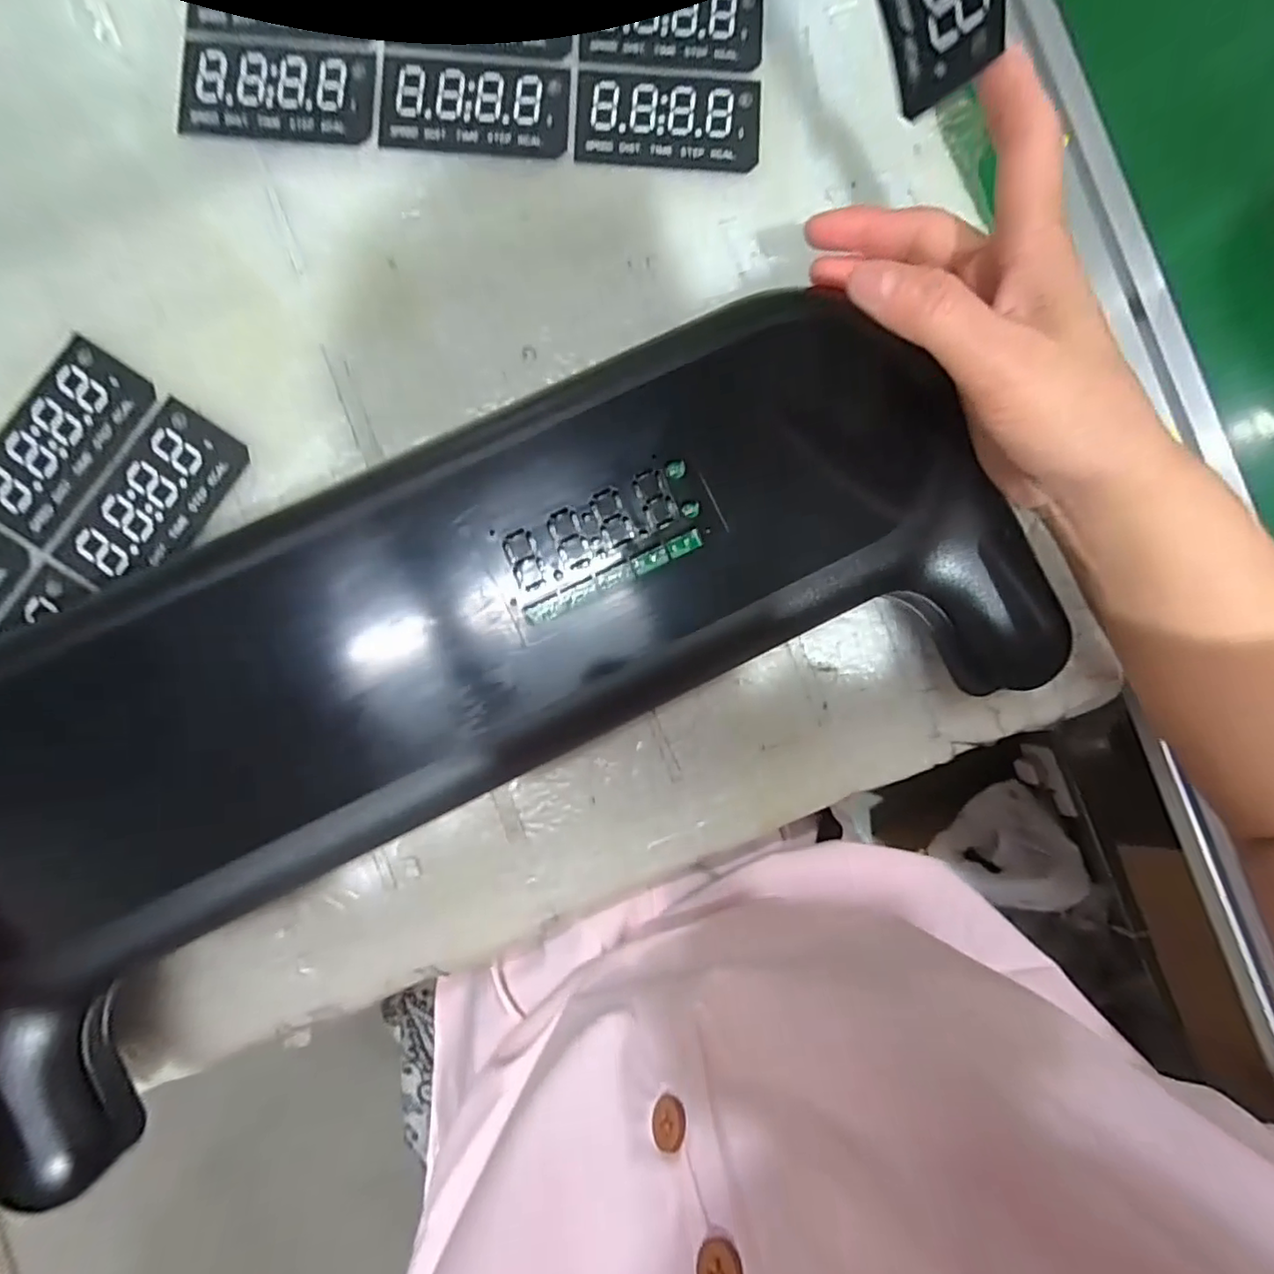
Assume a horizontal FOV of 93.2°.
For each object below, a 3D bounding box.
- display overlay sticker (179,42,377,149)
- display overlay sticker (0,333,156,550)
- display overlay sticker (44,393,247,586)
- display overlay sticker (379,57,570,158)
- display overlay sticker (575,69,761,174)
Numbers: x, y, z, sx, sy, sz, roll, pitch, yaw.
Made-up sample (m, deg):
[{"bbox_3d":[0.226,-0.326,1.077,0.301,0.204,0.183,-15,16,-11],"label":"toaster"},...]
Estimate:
[{"bbox_3d":[-0.175,-0.265,0.293,0.091,0.004,0.045,2,87,-3],"label":"display overlay sticker"},{"bbox_3d":[-0.269,-0.092,0.280,0.048,0.004,0.091,33,86,-1],"label":"display overlay sticker"},{"bbox_3d":[-0.226,-0.063,0.280,0.050,0.004,0.090,35,86,-1],"label":"display overlay sticker"},{"bbox_3d":[-0.080,-0.262,0.298,0.090,0.004,0.047,3,87,-3],"label":"display overlay sticker"},{"bbox_3d":[0.016,-0.258,0.300,0.091,0.004,0.048,2,87,-3],"label":"display overlay sticker"}]

